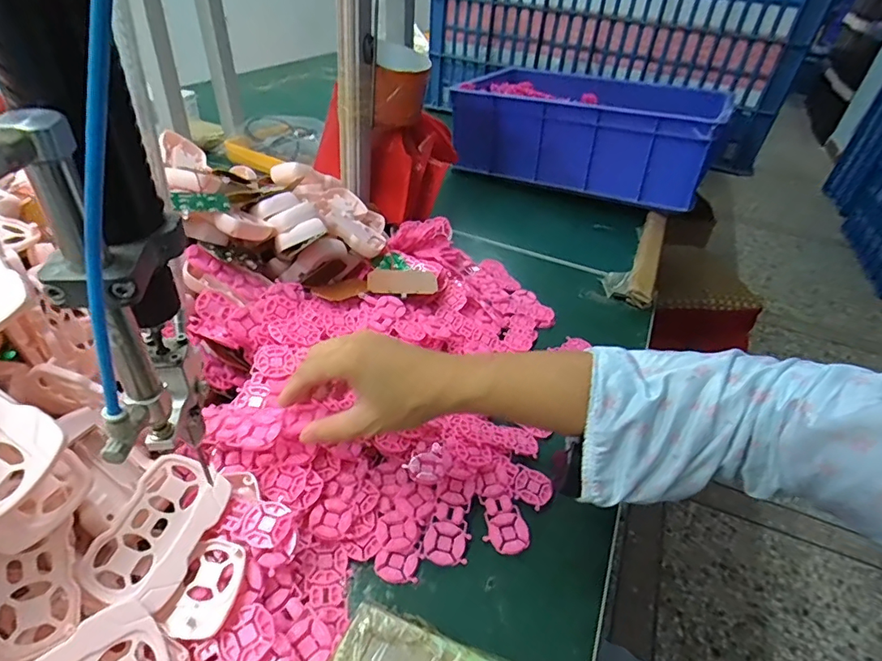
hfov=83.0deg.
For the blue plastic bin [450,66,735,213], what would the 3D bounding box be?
[{"bbox_3d":[0.263,-0.363,0.905,0.439,0.148,0.277,26,43,22],"label":"blue plastic bin"}]

